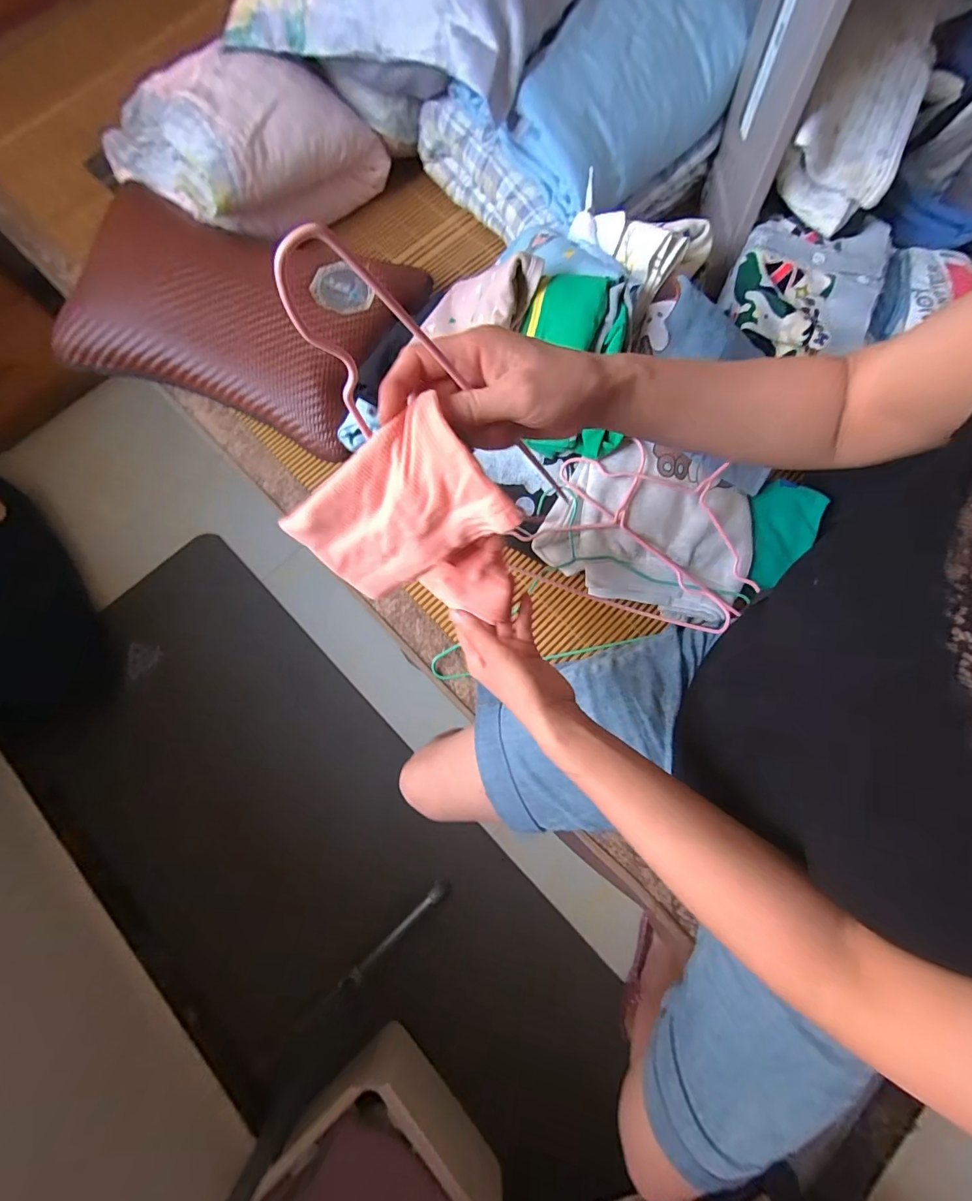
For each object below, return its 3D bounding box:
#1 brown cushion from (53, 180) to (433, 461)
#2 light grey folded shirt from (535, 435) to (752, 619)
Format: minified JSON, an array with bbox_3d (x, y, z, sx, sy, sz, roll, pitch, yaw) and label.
[{"bbox_3d":[-0.343,-0.398,0.630,0.440,0.079,0.287,20,77,6],"label":"brown cushion"},{"bbox_3d":[0.192,-0.080,0.527,0.230,0.030,0.168,23,99,1],"label":"light grey folded shirt"}]

